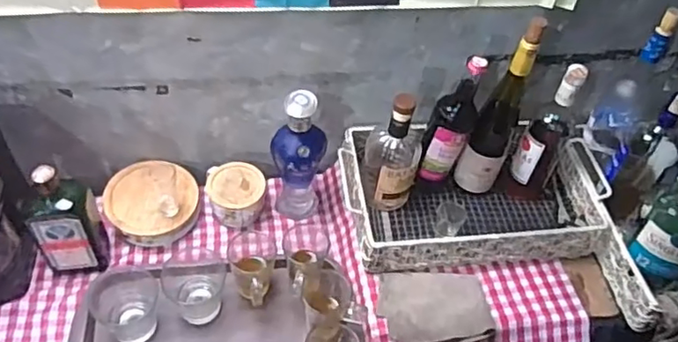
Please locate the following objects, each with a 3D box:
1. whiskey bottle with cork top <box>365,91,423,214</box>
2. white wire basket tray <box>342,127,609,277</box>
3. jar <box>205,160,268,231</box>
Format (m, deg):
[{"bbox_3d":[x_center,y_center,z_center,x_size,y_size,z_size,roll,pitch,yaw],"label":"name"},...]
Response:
[{"bbox_3d":[0.090,-0.033,0.957,0.093,0.222,0.090,11,50,2],"label":"whiskey bottle with cork top"},{"bbox_3d":[0.227,0.046,1.018,0.444,0.100,0.248,-2,51,-9],"label":"white wire basket tray"},{"bbox_3d":[-0.182,0.040,1.025,0.098,0.070,0.091,3,52,-4],"label":"jar"}]

